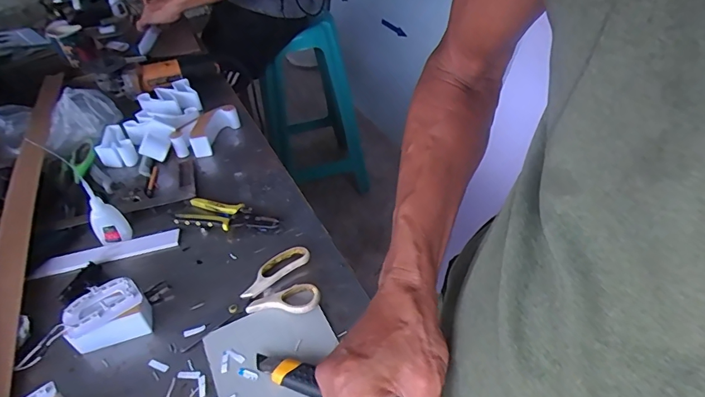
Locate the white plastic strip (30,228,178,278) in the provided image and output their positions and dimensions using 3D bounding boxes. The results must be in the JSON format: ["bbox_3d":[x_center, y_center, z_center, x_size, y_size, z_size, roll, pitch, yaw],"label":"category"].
[{"bbox_3d":[-0.353,0.080,0.630,0.199,0.010,0.026,-16,43,-11],"label":"white plastic strip"}]

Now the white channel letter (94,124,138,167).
[{"bbox_3d":[-0.444,-0.095,0.816,0.060,0.044,0.091,-29,47,-24],"label":"white channel letter"}]

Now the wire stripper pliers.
[{"bbox_3d":[-0.186,0.026,0.665,0.155,0.024,0.059,5,43,12],"label":"wire stripper pliers"}]

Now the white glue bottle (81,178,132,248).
[{"bbox_3d":[-0.357,0.024,0.628,0.045,0.095,0.038,-33,48,-27],"label":"white glue bottle"}]

